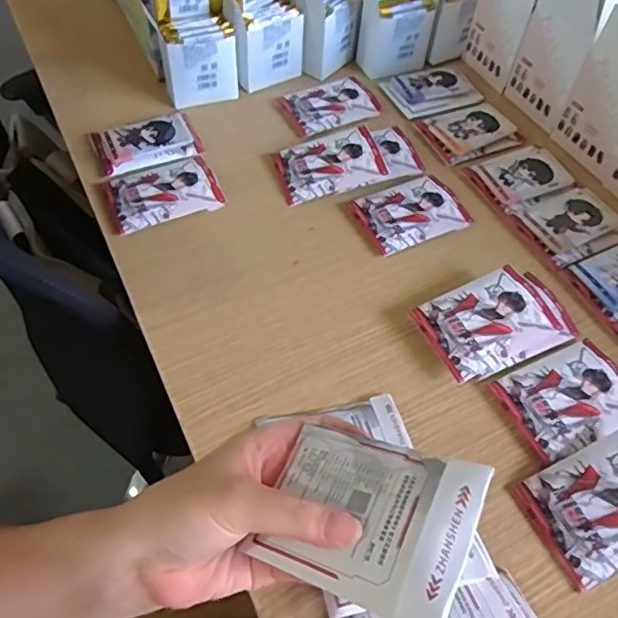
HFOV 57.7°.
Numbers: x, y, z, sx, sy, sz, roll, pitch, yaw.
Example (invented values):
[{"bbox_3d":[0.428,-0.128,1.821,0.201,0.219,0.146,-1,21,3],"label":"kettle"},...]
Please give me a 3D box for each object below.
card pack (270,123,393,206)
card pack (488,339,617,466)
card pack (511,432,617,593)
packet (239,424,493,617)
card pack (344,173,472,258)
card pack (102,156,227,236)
[{"bbox_3d":[0.019,-0.147,0.566,0.105,0.009,0.070,-21,64,-4],"label":"card pack"},{"bbox_3d":[0.199,0.068,0.429,0.098,0.008,0.070,-20,59,-16],"label":"card pack"},{"bbox_3d":[0.202,0.129,0.376,0.103,0.006,0.071,-26,61,-5],"label":"card pack"},{"bbox_3d":[0.025,0.093,0.255,0.099,0.006,0.072,5,52,37],"label":"packet"},{"bbox_3d":[0.098,-0.093,0.541,0.102,0.009,0.071,-21,59,-16],"label":"card pack"},{"bbox_3d":[-0.141,-0.113,0.541,0.104,0.012,0.073,-20,59,-15],"label":"card pack"}]

